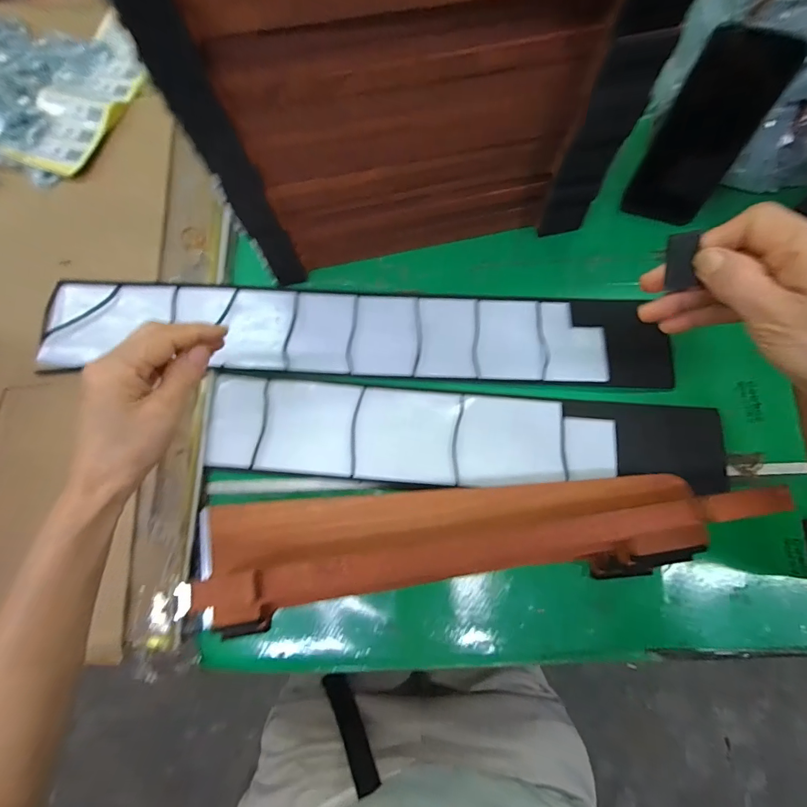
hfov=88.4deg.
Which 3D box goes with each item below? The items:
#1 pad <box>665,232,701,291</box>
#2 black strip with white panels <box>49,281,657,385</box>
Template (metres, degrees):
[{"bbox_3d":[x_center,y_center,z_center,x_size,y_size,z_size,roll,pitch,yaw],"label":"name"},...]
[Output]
[{"bbox_3d":[0.152,-0.078,0.227,0.015,0.030,0.004,-8,34,17],"label":"pad"},{"bbox_3d":[-0.056,-0.077,0.435,0.627,0.009,0.101,2,73,2],"label":"black strip with white panels"}]

